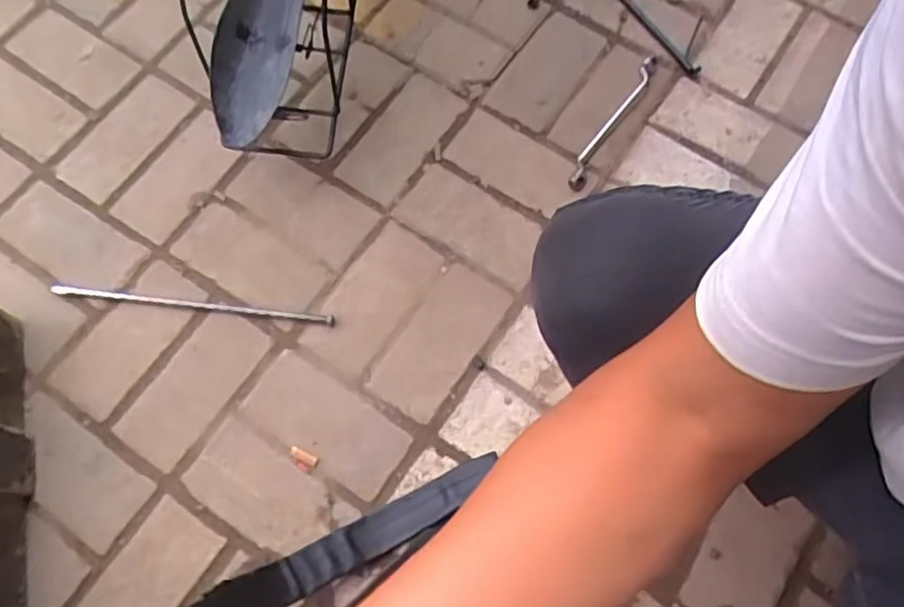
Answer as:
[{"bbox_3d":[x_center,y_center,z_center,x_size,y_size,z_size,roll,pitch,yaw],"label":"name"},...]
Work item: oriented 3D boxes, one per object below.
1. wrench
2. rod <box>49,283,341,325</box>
[{"bbox_3d":[0.209,-0.235,0.860,0.023,0.023,0.220,31,73,10],"label":"wrench"},{"bbox_3d":[-0.302,0.001,0.781,0.329,0.004,0.012,7,71,2],"label":"rod"}]

